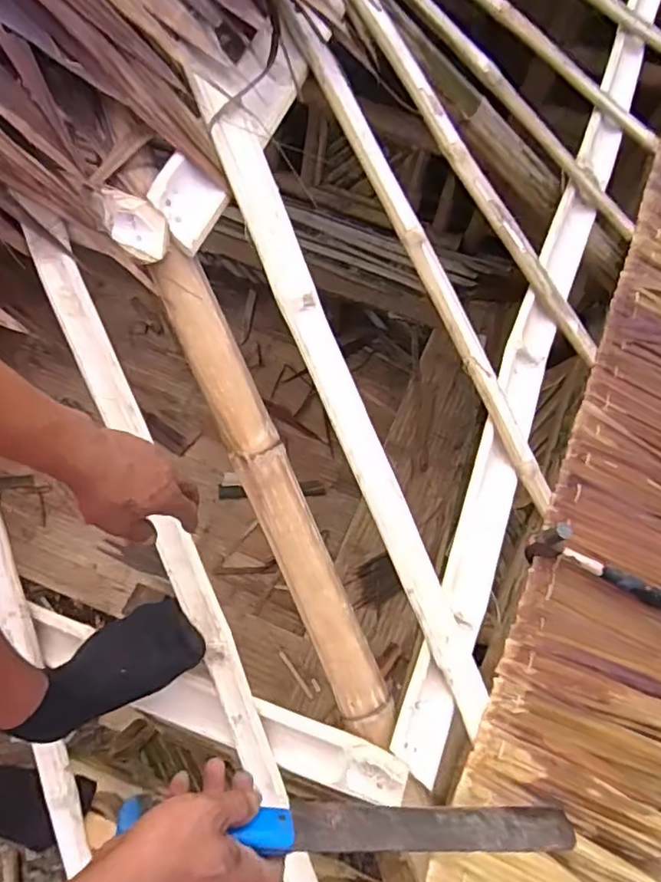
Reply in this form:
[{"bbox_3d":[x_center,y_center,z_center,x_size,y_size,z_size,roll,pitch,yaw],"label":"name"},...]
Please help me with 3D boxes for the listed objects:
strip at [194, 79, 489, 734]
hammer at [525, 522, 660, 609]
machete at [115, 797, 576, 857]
[{"bbox_3d":[0.021,-0.018,0.687,0.056,0.035,0.756,-25,97,-12],"label":"strip"},{"bbox_3d":[0.376,0.179,0.815,0.244,0.081,0.034,27,68,-14],"label":"hammer"},{"bbox_3d":[0.027,0.298,0.467,0.363,0.044,0.025,10,68,-15],"label":"machete"}]

